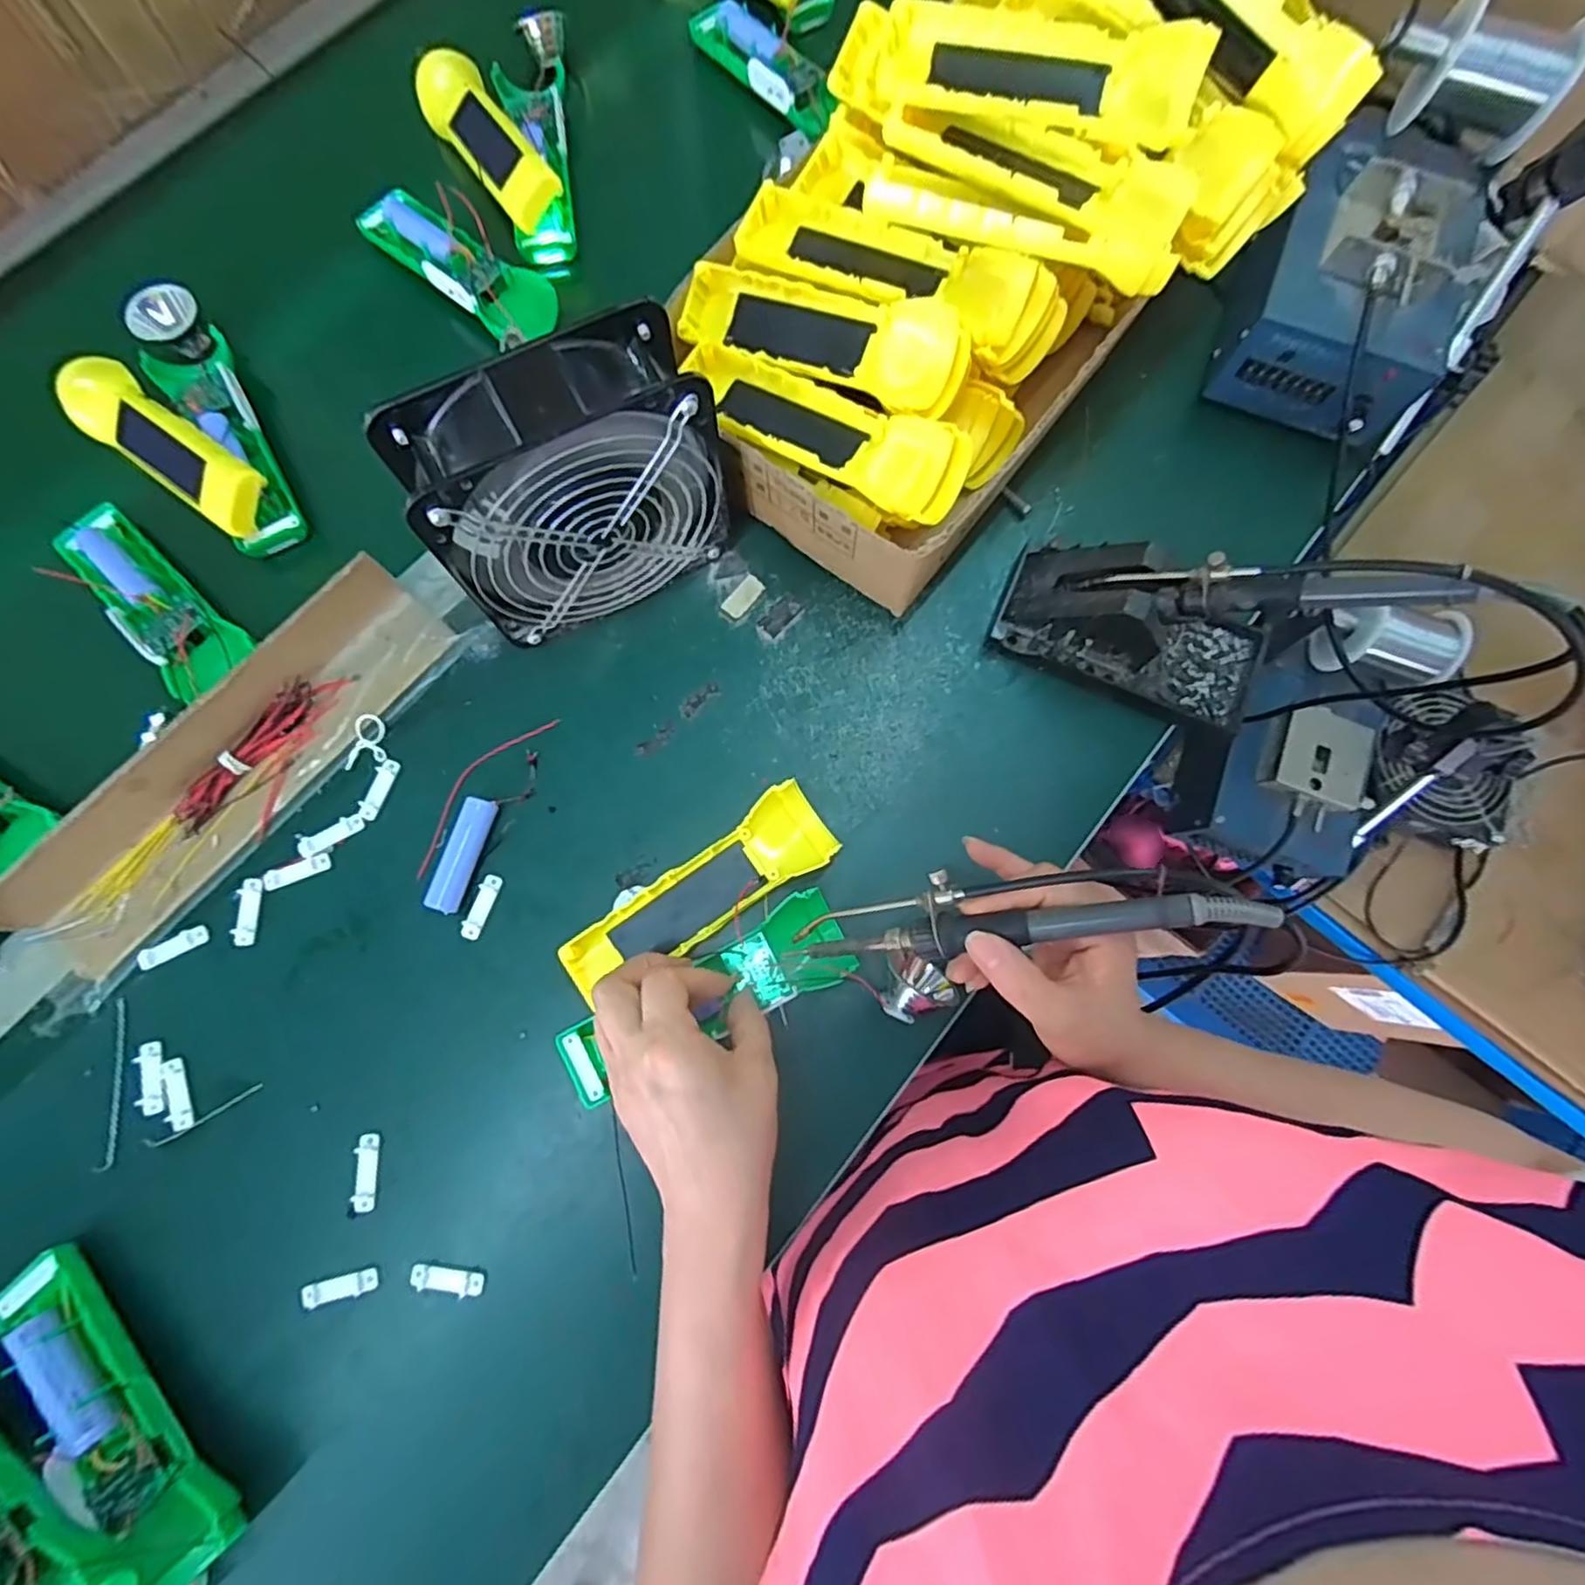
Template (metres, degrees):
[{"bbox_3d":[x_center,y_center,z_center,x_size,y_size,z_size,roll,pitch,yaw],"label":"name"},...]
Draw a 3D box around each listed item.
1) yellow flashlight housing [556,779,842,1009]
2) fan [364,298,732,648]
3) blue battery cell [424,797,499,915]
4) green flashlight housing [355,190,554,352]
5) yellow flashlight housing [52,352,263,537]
[{"bbox_3d":[-0.053,0.057,0.398,0.163,0.019,0.048,-32,79,-6],"label":"yellow flashlight housing"},{"bbox_3d":[-0.114,-0.159,0.377,0.147,0.150,0.060,-29,79,-6],"label":"fan"},{"bbox_3d":[-0.191,0.035,0.399,0.018,0.018,0.066,16,78,3],"label":"blue battery cell"},{"bbox_3d":[-0.233,-0.373,0.487,0.175,0.019,0.055,43,81,8],"label":"green flashlight housing"},{"bbox_3d":[-0.397,-0.219,0.441,0.159,0.037,0.045,38,80,8],"label":"yellow flashlight housing"}]

